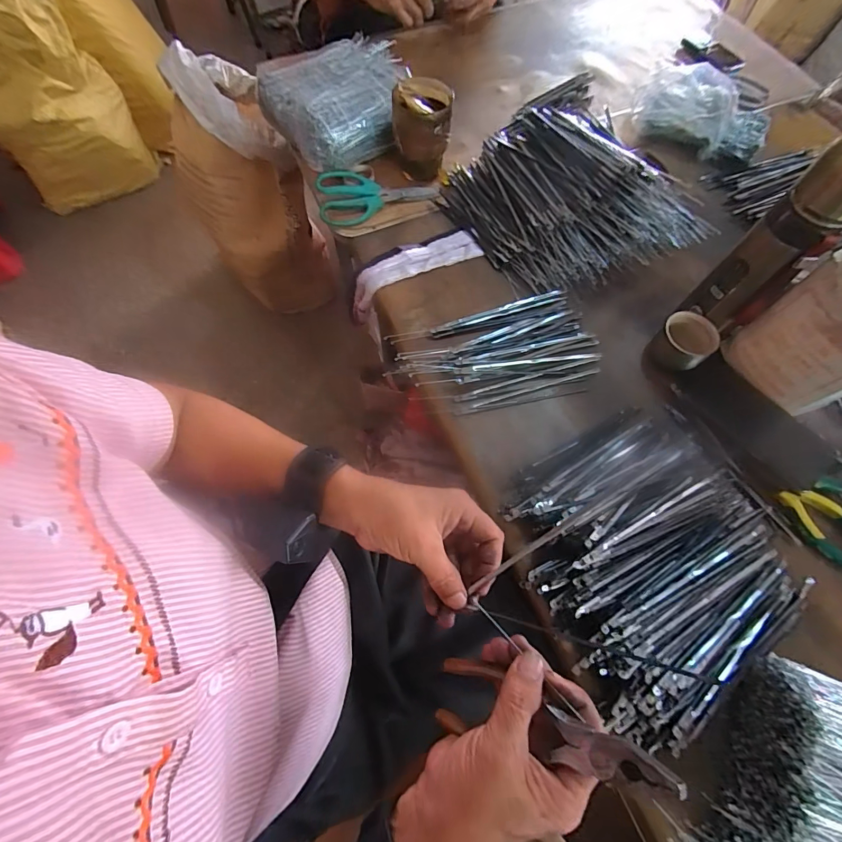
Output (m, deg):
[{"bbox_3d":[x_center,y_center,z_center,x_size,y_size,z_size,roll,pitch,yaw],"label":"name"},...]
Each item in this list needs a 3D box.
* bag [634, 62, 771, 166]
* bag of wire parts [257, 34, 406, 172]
[{"bbox_3d":[0.461,-0.506,0.679,0.215,0.077,0.116,34,71,12],"label":"bag"},{"bbox_3d":[-0.126,-0.514,0.656,0.226,0.062,0.208,-32,72,-13],"label":"bag of wire parts"}]

